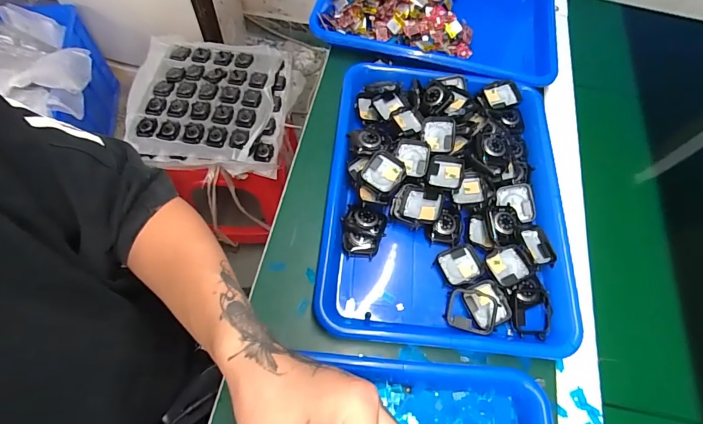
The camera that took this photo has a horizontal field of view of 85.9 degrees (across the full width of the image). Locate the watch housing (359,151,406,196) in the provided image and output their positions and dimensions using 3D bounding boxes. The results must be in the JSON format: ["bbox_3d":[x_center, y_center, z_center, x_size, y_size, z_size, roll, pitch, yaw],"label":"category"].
[{"bbox_3d":[0.033,-0.039,0.403,0.040,0.019,0.043,36,67,15],"label":"watch housing"}]

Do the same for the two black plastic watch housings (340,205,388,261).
[{"bbox_3d":[0.010,0.021,0.393,0.044,0.022,0.051,14,63,4],"label":"two black plastic watch housings"}]

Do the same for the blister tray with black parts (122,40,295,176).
[{"bbox_3d":[-0.317,-0.247,0.857,0.329,0.049,0.341,2,63,-2],"label":"blister tray with black parts"}]

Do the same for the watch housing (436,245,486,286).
[{"bbox_3d":[0.112,0.055,0.390,0.041,0.008,0.036,-20,66,-13],"label":"watch housing"}]

